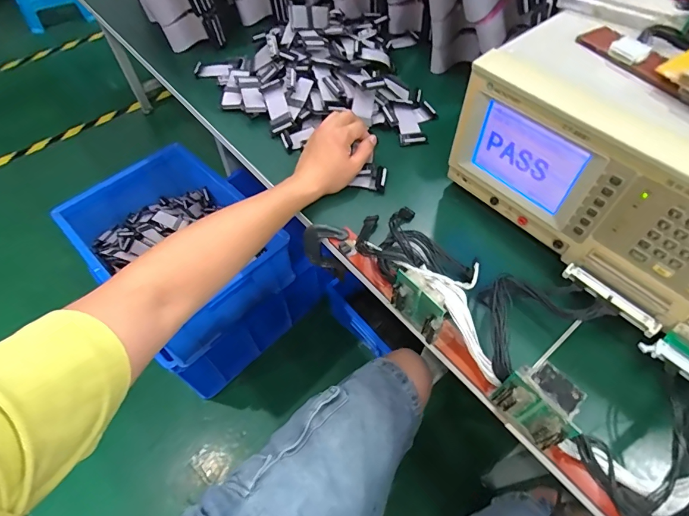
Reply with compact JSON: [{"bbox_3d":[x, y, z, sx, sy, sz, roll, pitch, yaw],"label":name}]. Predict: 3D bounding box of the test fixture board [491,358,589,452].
[{"bbox_3d":[0.173,0.135,0.358,0.043,0.079,0.064,-34,61,-20],"label":"test fixture board"}]

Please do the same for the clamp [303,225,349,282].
[{"bbox_3d":[-0.024,-0.008,0.546,0.057,0.108,0.018,7,56,6],"label":"clamp"}]

